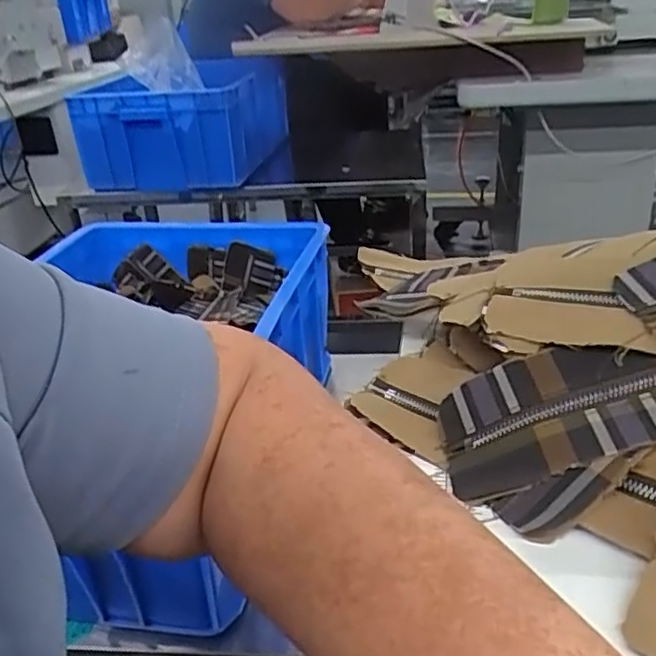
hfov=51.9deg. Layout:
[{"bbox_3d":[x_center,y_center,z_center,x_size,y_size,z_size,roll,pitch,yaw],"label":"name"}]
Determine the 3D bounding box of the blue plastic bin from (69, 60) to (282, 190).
[{"bbox_3d":[-0.293,-0.441,1.433,0.335,0.192,0.402,-2,28,9],"label":"blue plastic bin"}]

